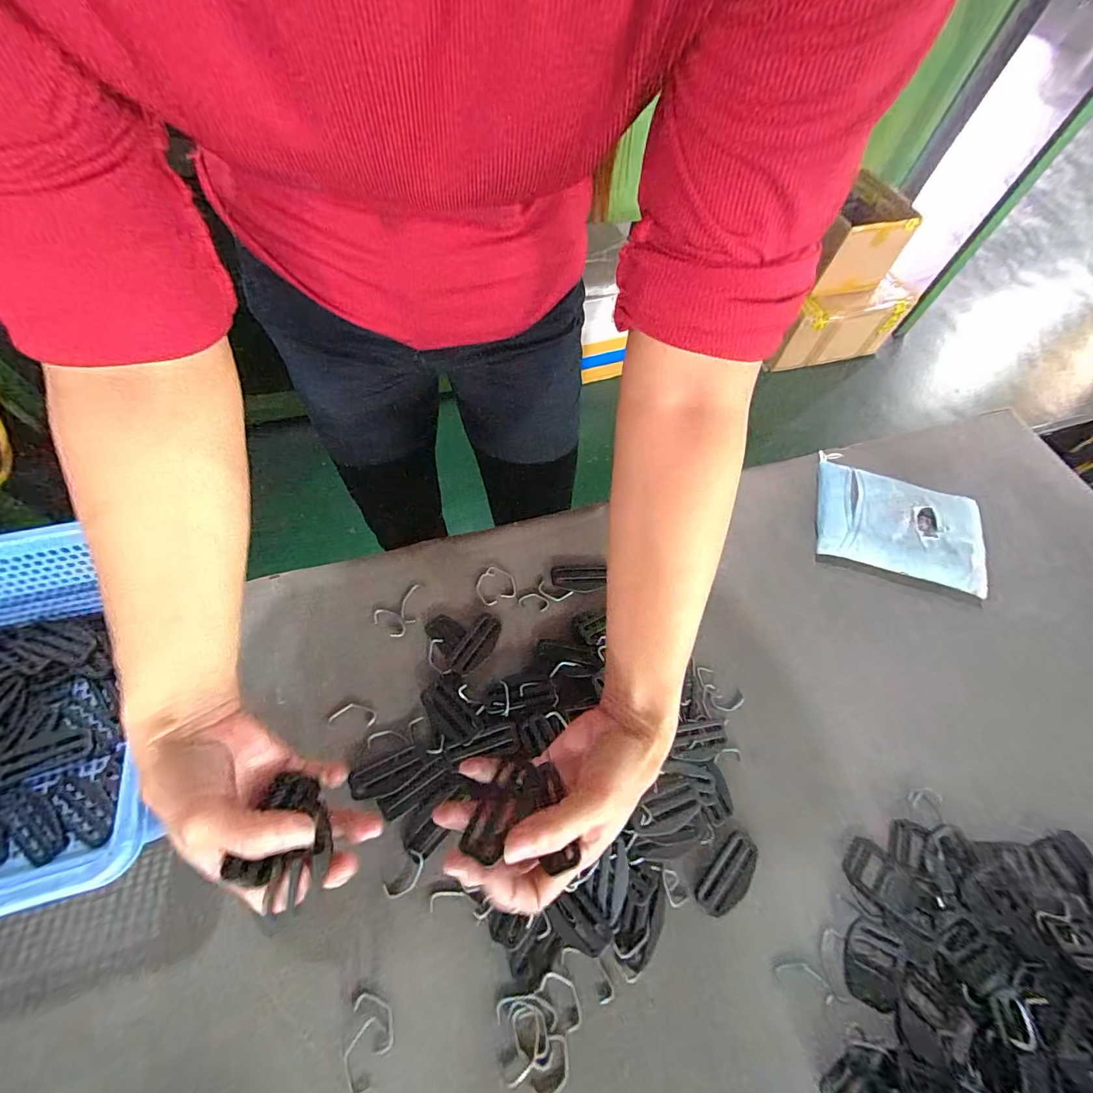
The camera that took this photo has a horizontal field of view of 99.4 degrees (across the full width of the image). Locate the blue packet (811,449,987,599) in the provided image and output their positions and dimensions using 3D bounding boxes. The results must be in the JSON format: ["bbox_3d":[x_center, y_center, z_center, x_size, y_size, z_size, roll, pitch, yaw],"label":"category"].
[{"bbox_3d":[0.363,-0.027,0.480,0.152,0.032,0.120,17,63,5],"label":"blue packet"}]

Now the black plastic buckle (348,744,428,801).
[{"bbox_3d":[-0.121,0.174,0.358,0.058,0.004,0.025,-21,66,-14],"label":"black plastic buckle"}]

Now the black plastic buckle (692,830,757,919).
[{"bbox_3d":[0.136,0.244,0.342,0.060,0.004,0.030,-38,71,-21],"label":"black plastic buckle"}]

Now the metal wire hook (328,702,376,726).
[{"bbox_3d":[-0.158,0.137,0.380,0.036,0.004,0.017,5,62,-2],"label":"metal wire hook"}]

